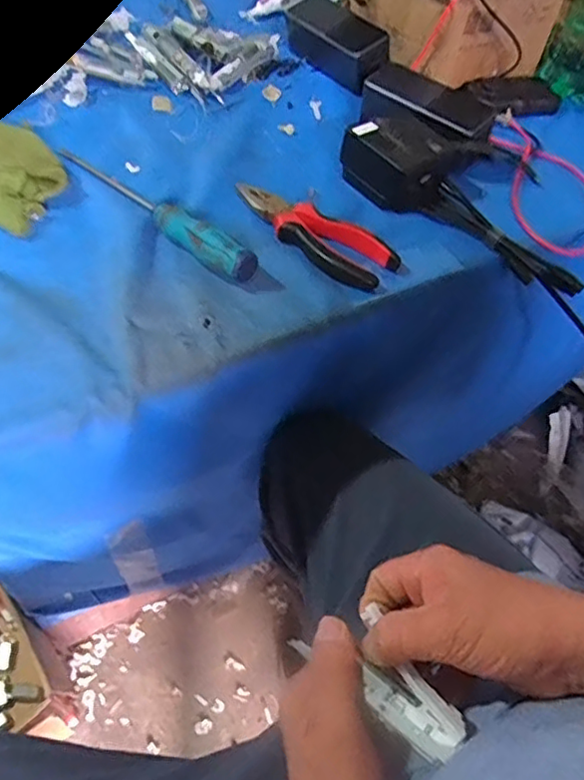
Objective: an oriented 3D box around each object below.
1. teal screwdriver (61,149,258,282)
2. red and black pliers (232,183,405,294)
[{"bbox_3d":[-0.123,-0.160,0.517,0.238,0.032,0.025,39,60,21],"label":"teal screwdriver"},{"bbox_3d":[0.015,-0.135,0.524,0.153,0.020,0.052,32,57,17],"label":"red and black pliers"}]

